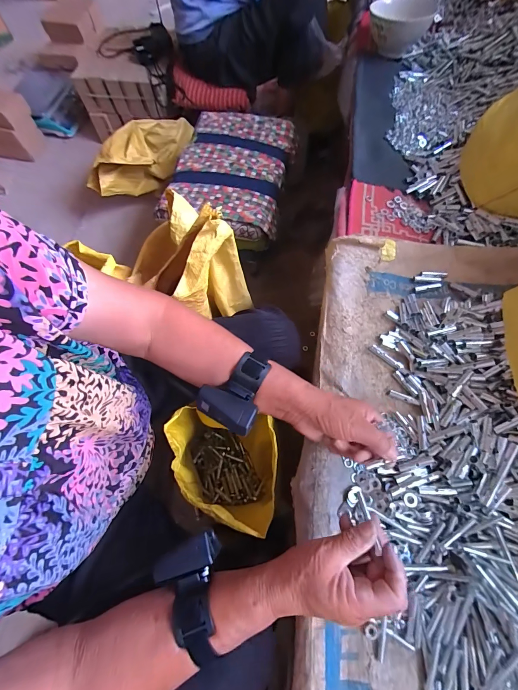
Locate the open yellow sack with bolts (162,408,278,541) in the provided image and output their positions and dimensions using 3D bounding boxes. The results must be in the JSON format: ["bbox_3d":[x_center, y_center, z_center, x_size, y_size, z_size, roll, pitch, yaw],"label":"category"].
[{"bbox_3d":[-0.073,0.239,0.631,0.209,0.360,0.197,-2,68,0],"label":"open yellow sack with bolts"}]

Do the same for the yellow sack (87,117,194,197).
[{"bbox_3d":[-0.399,-0.686,1.111,0.135,0.177,0.451,36,73,15],"label":"yellow sack"}]

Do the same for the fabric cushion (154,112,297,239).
[{"bbox_3d":[-0.079,-0.500,0.881,0.318,0.064,0.444,10,68,6],"label":"fabric cushion"}]

